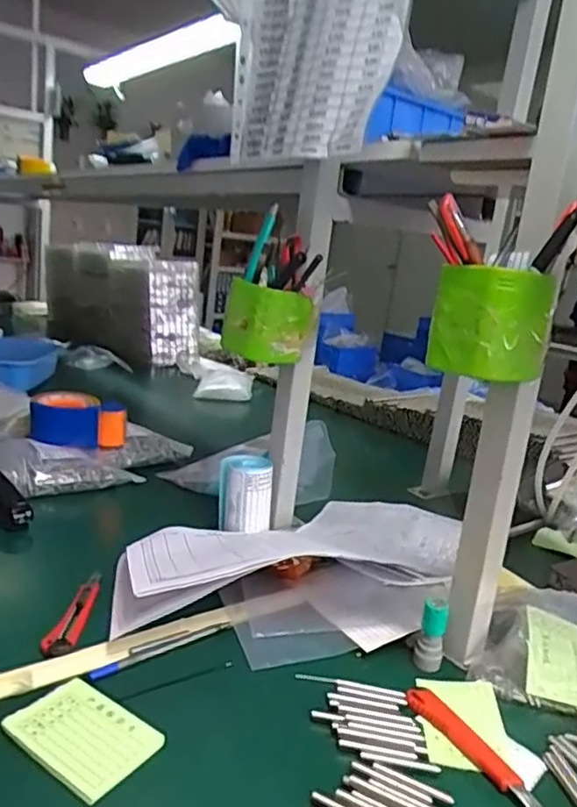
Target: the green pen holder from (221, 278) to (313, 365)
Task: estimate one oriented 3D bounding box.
[{"bbox_3d":[-0.025,-0.090,0.716,0.077,0.080,0.070,-5,19,-38],"label":"green pen holder"}]

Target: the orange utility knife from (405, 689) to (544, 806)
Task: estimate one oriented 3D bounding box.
[{"bbox_3d":[0.146,0.263,0.479,0.025,0.009,0.145,-4,18,-36],"label":"orange utility knife"}]

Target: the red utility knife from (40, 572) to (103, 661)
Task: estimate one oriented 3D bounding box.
[{"bbox_3d":[-0.199,0.196,0.602,0.022,0.017,0.132,6,15,-2],"label":"red utility knife"}]

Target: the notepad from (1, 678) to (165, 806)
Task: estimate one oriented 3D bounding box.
[{"bbox_3d":[-0.147,0.236,0.456,0.097,0.009,0.067,16,17,32],"label":"notepad"}]

